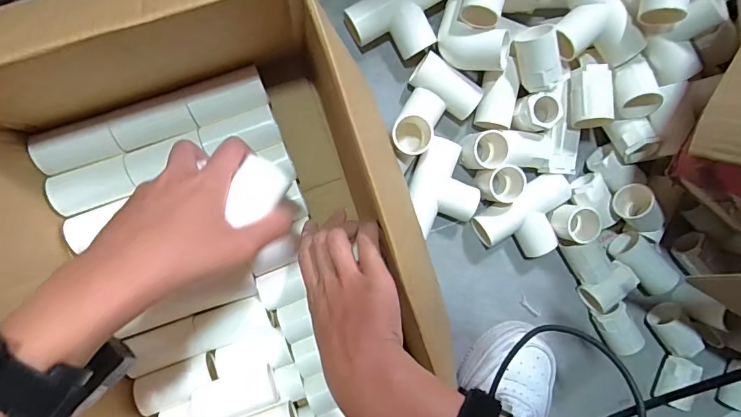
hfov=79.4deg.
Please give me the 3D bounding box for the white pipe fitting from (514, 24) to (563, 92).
[{"bbox_3d":[0.159,-0.142,0.425,0.037,0.040,0.058,-11,97,-6],"label":"white pipe fitting"}]

